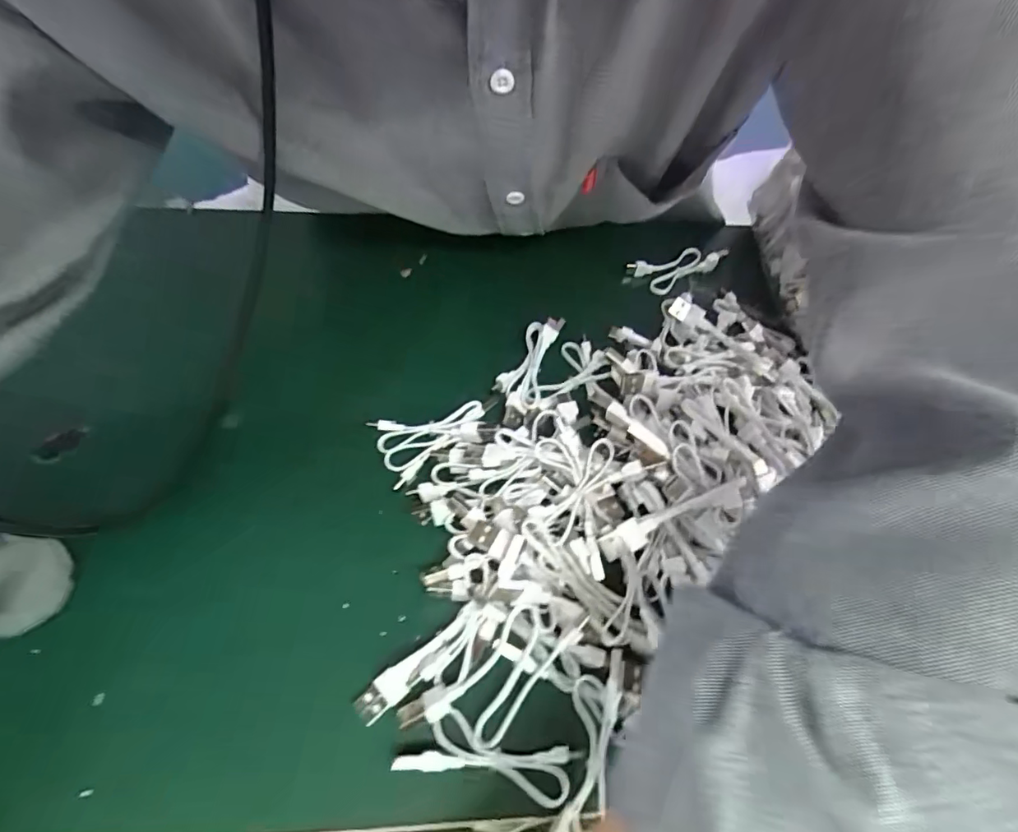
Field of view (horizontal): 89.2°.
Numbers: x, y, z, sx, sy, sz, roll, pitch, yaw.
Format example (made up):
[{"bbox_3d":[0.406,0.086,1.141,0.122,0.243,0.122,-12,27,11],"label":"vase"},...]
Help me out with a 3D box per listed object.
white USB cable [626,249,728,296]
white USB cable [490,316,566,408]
[{"bbox_3d":[0.132,-0.120,0.403,0.071,0.012,0.035,-28,64,-19],"label":"white USB cable"},{"bbox_3d":[0.014,-0.039,0.334,0.029,0.009,0.069,19,59,7],"label":"white USB cable"}]

